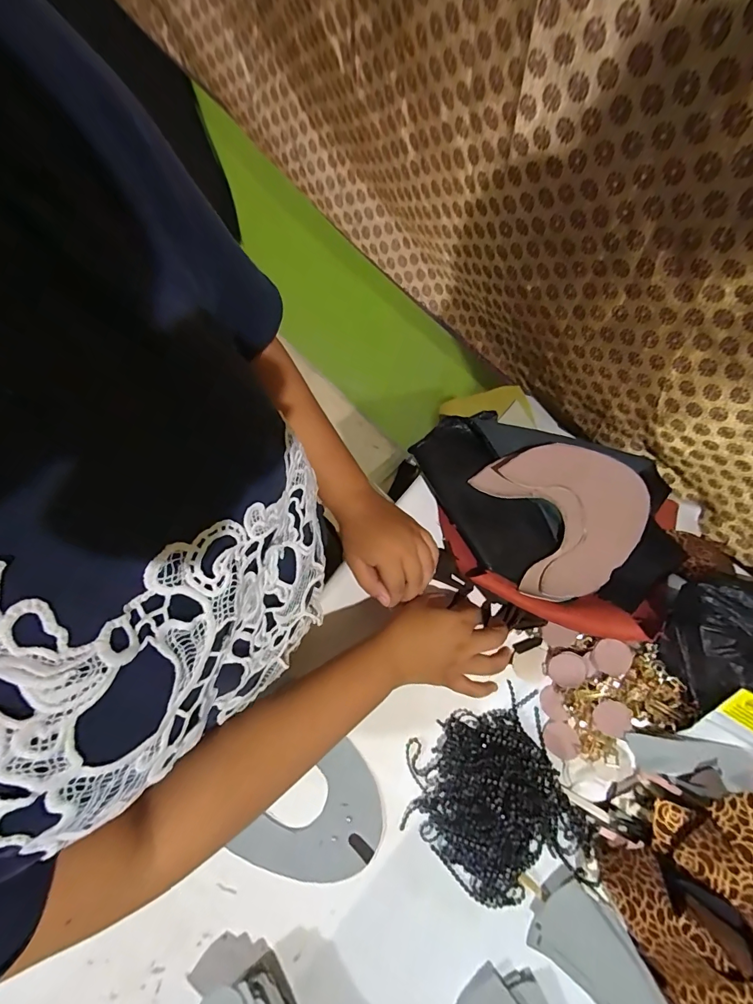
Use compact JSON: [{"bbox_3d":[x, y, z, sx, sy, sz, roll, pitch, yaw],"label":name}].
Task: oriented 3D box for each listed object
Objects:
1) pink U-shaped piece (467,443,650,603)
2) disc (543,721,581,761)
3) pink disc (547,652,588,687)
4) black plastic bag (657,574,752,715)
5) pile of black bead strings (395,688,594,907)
[{"bbox_3d":[0.213,0.014,0.439,0.169,0.042,0.158,-19,77,-4],"label":"pink U-shaped piece"},{"bbox_3d":[0.187,0.241,0.408,0.033,0.004,0.032,-4,80,26],"label":"disc"},{"bbox_3d":[0.195,0.172,0.416,0.034,0.004,0.034,-3,79,18],"label":"pink disc"},{"bbox_3d":[0.347,0.141,0.388,0.115,0.075,0.140,-19,77,-4],"label":"black plastic bag"},{"bbox_3d":[0.114,0.292,0.384,0.148,0.030,0.163,-25,77,-5],"label":"pile of black bead strings"}]

